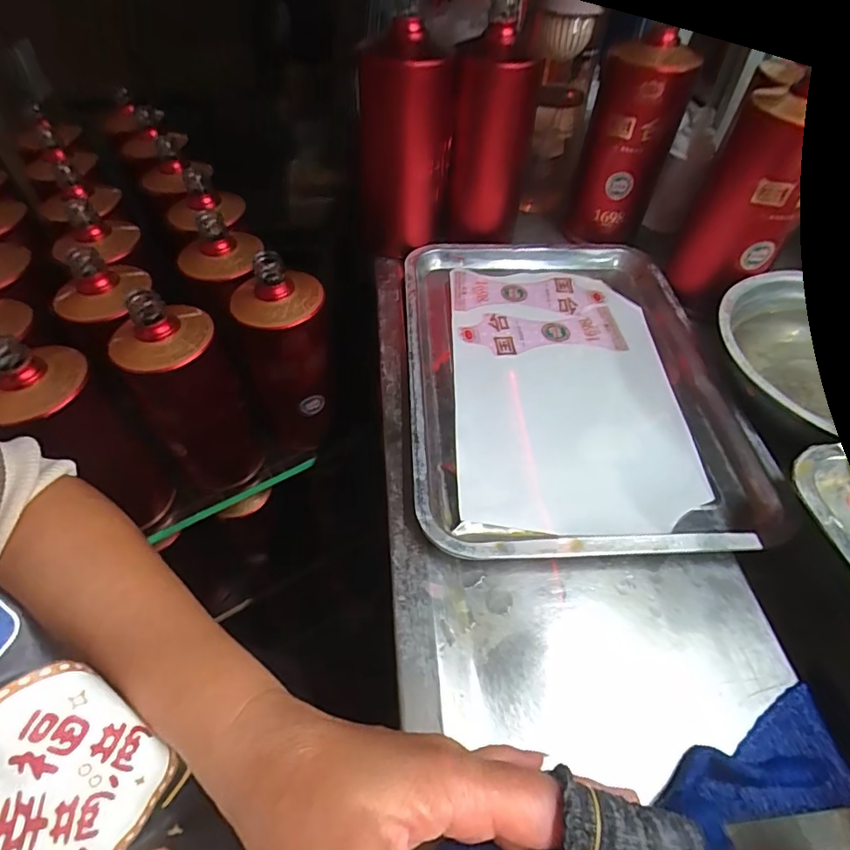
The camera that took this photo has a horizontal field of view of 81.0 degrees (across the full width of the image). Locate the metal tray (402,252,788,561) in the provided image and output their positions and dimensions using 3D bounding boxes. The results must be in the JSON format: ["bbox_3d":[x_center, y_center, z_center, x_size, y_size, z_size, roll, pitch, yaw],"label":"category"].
[{"bbox_3d":[0.113,-0.050,0.418,0.251,0.023,0.337,-1,51,-3],"label":"metal tray"}]

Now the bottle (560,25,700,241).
[{"bbox_3d":[0.200,-0.273,0.499,0.079,0.177,0.065,14,52,9],"label":"bottle"}]

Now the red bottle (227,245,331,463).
[{"bbox_3d":[-0.130,-0.057,0.479,0.081,0.191,0.077,-8,52,-6],"label":"red bottle"}]

